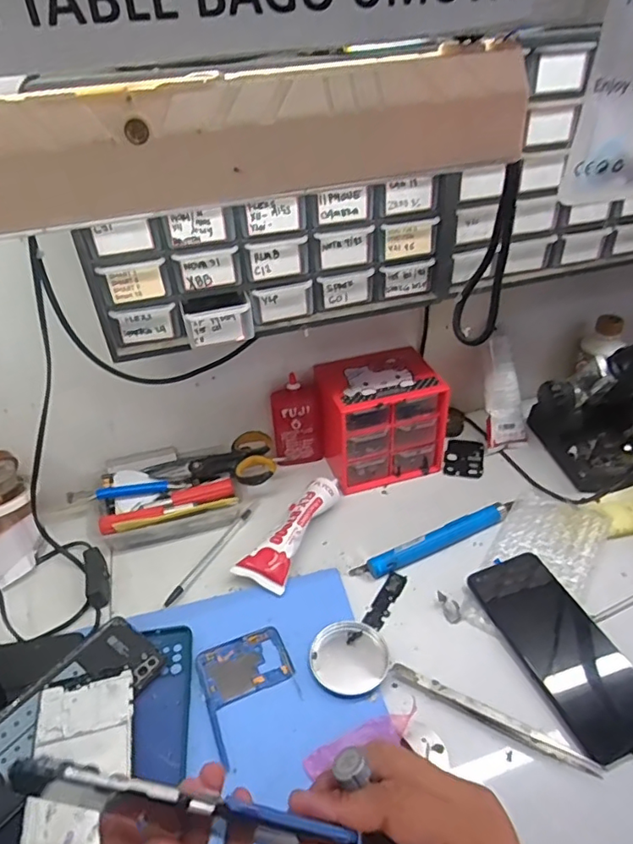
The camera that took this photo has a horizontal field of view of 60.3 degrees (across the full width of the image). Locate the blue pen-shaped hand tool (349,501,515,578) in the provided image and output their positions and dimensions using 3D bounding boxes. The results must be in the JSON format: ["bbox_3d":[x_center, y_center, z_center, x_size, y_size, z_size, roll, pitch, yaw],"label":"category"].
[{"bbox_3d":[0.124,0.119,0.555,0.180,0.019,0.023,-19,40,-19],"label":"blue pen-shaped hand tool"}]

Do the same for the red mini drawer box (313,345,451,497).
[{"bbox_3d":[0.071,-0.003,0.639,0.126,0.122,0.103,-12,38,-13],"label":"red mini drawer box"}]

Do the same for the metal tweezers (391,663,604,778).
[{"bbox_3d":[0.131,0.224,0.413,0.155,0.008,0.013,17,38,28],"label":"metal tweezers"}]

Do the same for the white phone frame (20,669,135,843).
[{"bbox_3d":[-0.164,0.250,0.378,0.067,0.005,0.146,-9,37,-12],"label":"white phone frame"}]

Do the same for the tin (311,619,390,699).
[{"bbox_3d":[0.028,0.195,0.453,0.063,0.014,0.057,-27,43,-27],"label":"tin"}]

